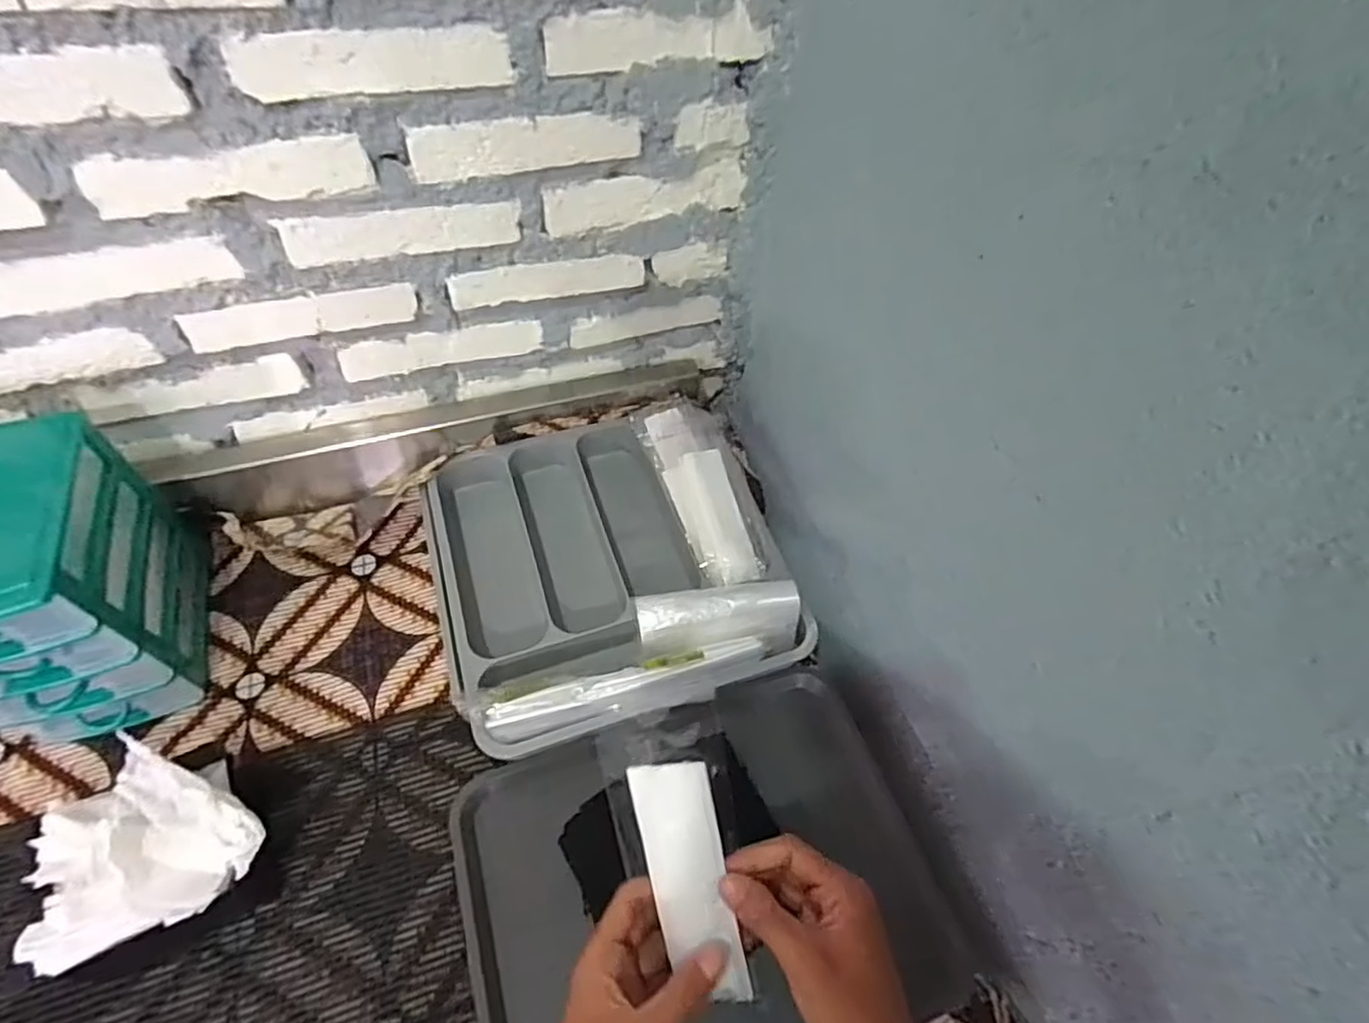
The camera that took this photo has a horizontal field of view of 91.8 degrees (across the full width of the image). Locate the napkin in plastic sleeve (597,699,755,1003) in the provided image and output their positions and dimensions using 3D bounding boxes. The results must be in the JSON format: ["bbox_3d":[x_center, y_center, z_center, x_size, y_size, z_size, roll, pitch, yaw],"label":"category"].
[{"bbox_3d":[-0.003,0.191,0.370,0.070,0.006,0.172,-7,98,14],"label":"napkin in plastic sleeve"}]

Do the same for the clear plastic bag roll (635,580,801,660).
[{"bbox_3d":[0.034,0.103,0.624,0.152,0.042,0.057,-5,55,-8],"label":"clear plastic bag roll"}]

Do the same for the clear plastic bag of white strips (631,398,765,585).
[{"bbox_3d":[0.023,-0.029,0.723,0.091,0.037,0.228,-15,57,-14],"label":"clear plastic bag of white strips"}]

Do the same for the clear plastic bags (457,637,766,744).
[{"bbox_3d":[-0.058,0.153,0.578,0.263,0.048,0.045,-7,56,-10],"label":"clear plastic bags"}]

